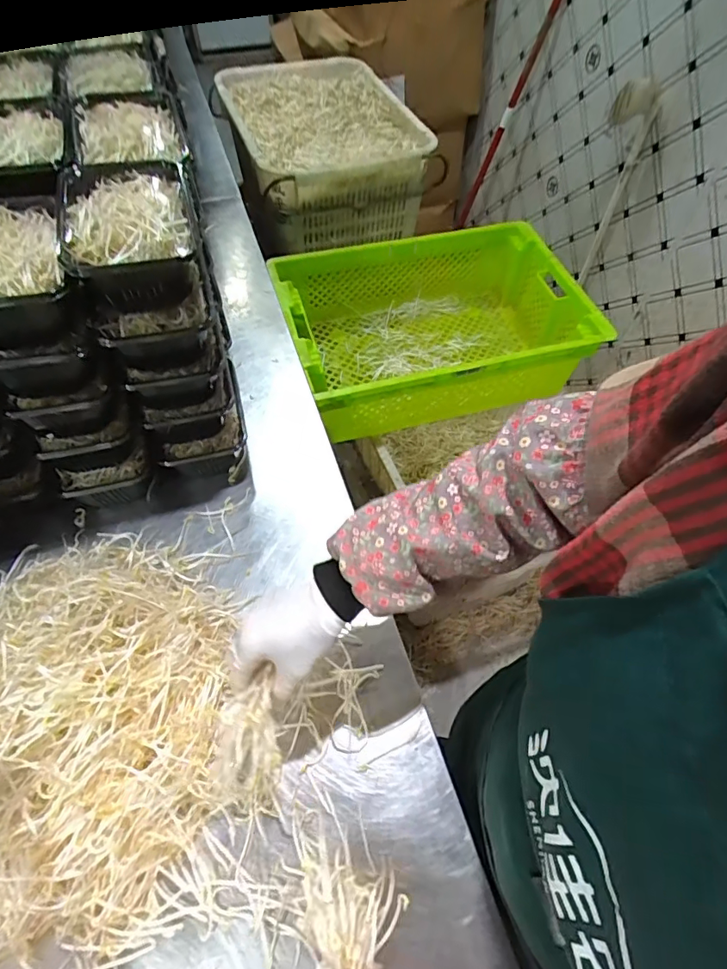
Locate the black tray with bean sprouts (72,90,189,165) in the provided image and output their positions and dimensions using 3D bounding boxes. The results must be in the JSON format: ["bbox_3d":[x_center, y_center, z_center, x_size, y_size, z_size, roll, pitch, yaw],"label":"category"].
[{"bbox_3d":[-0.268,-0.400,0.579,0.115,0.032,0.139,-17,59,-12],"label":"black tray with bean sprouts"}]

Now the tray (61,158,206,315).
[{"bbox_3d":[-0.229,-0.248,0.514,0.122,0.073,0.177,-8,58,-7],"label":"tray"}]

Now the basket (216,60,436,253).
[{"bbox_3d":[-0.109,-0.793,1.229,0.379,0.261,0.500,-16,59,-12],"label":"basket"}]

